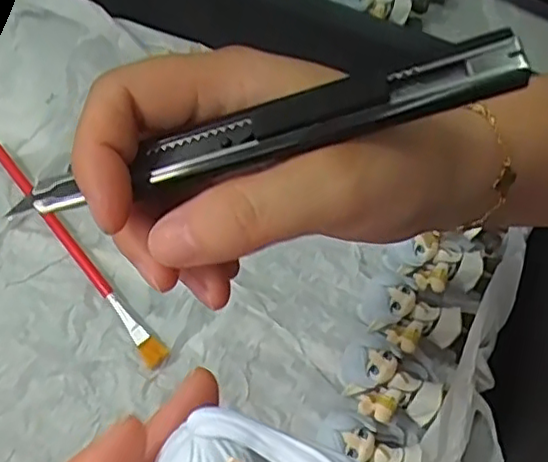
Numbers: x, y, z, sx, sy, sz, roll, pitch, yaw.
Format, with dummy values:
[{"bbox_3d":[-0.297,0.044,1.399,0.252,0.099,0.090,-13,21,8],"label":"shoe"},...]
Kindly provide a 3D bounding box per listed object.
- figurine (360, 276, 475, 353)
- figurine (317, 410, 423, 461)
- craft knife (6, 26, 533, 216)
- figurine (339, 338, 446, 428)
[{"bbox_3d":[0.074,0.046,0.324,0.057,0.026,0.031,7,60,-2],"label":"figurine"},{"bbox_3d":[0.043,0.102,0.290,0.048,0.023,0.031,23,61,7],"label":"figurine"},{"bbox_3d":[-0.004,-0.024,0.165,0.134,0.011,0.015,-15,56,12],"label":"craft knife"},{"bbox_3d":[0.057,0.075,0.308,0.048,0.023,0.035,13,60,2],"label":"figurine"}]

